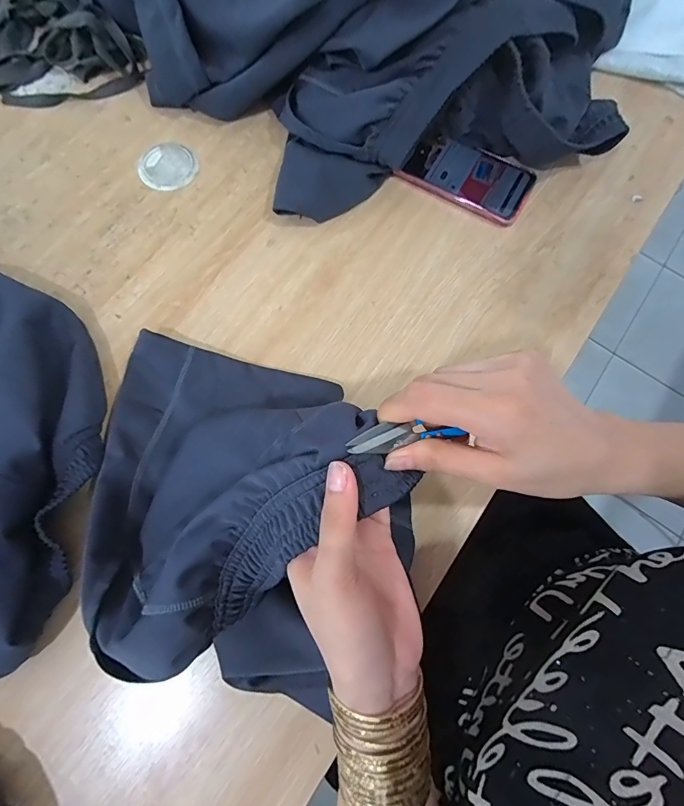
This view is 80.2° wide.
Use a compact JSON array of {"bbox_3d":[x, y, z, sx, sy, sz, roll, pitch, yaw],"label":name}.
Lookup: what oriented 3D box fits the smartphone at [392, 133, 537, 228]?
[{"bbox_3d":[0.147,-0.263,0.472,0.141,0.017,0.080,30,76,6],"label":"smartphone"}]

